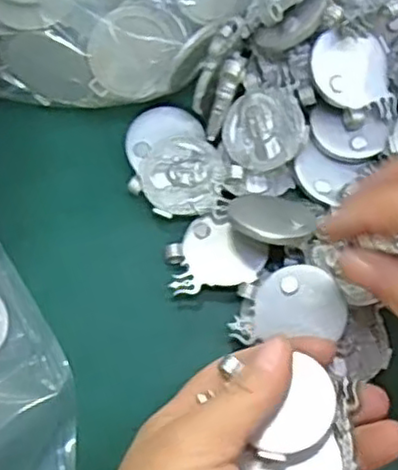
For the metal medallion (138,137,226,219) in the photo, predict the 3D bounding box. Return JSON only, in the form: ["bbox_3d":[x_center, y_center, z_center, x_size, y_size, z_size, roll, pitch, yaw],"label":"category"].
[{"bbox_3d":[-0.008,-0.028,0.319,0.038,0.006,0.038,4,73,5],"label":"metal medallion"}]

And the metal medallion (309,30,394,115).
[{"bbox_3d":[0.071,-0.076,0.315,0.039,0.005,0.035,-2,91,-15],"label":"metal medallion"}]

